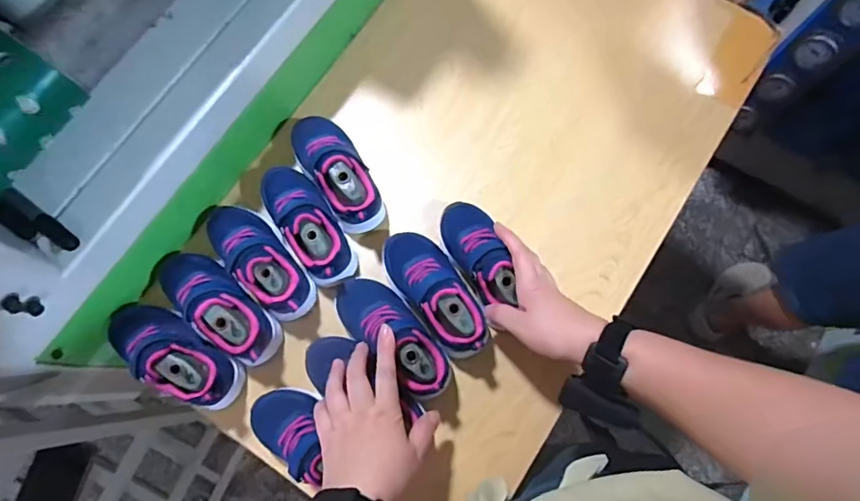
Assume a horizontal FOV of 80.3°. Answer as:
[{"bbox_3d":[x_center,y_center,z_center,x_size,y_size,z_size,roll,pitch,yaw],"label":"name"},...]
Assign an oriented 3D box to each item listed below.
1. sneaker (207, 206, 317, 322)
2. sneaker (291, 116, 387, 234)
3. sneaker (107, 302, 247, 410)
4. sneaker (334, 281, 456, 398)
[{"bbox_3d":[-0.193,0.008,0.571,0.067,0.074,0.160,-38,79,-8],"label":"sneaker"},{"bbox_3d":[-0.110,-0.099,0.591,0.066,0.071,0.160,-32,78,-7],"label":"sneaker"},{"bbox_3d":[-0.281,0.105,0.541,0.169,0.073,0.063,31,78,8],"label":"sneaker"},{"bbox_3d":[-0.039,0.092,0.553,0.064,0.094,0.150,-43,68,-9],"label":"sneaker"}]

